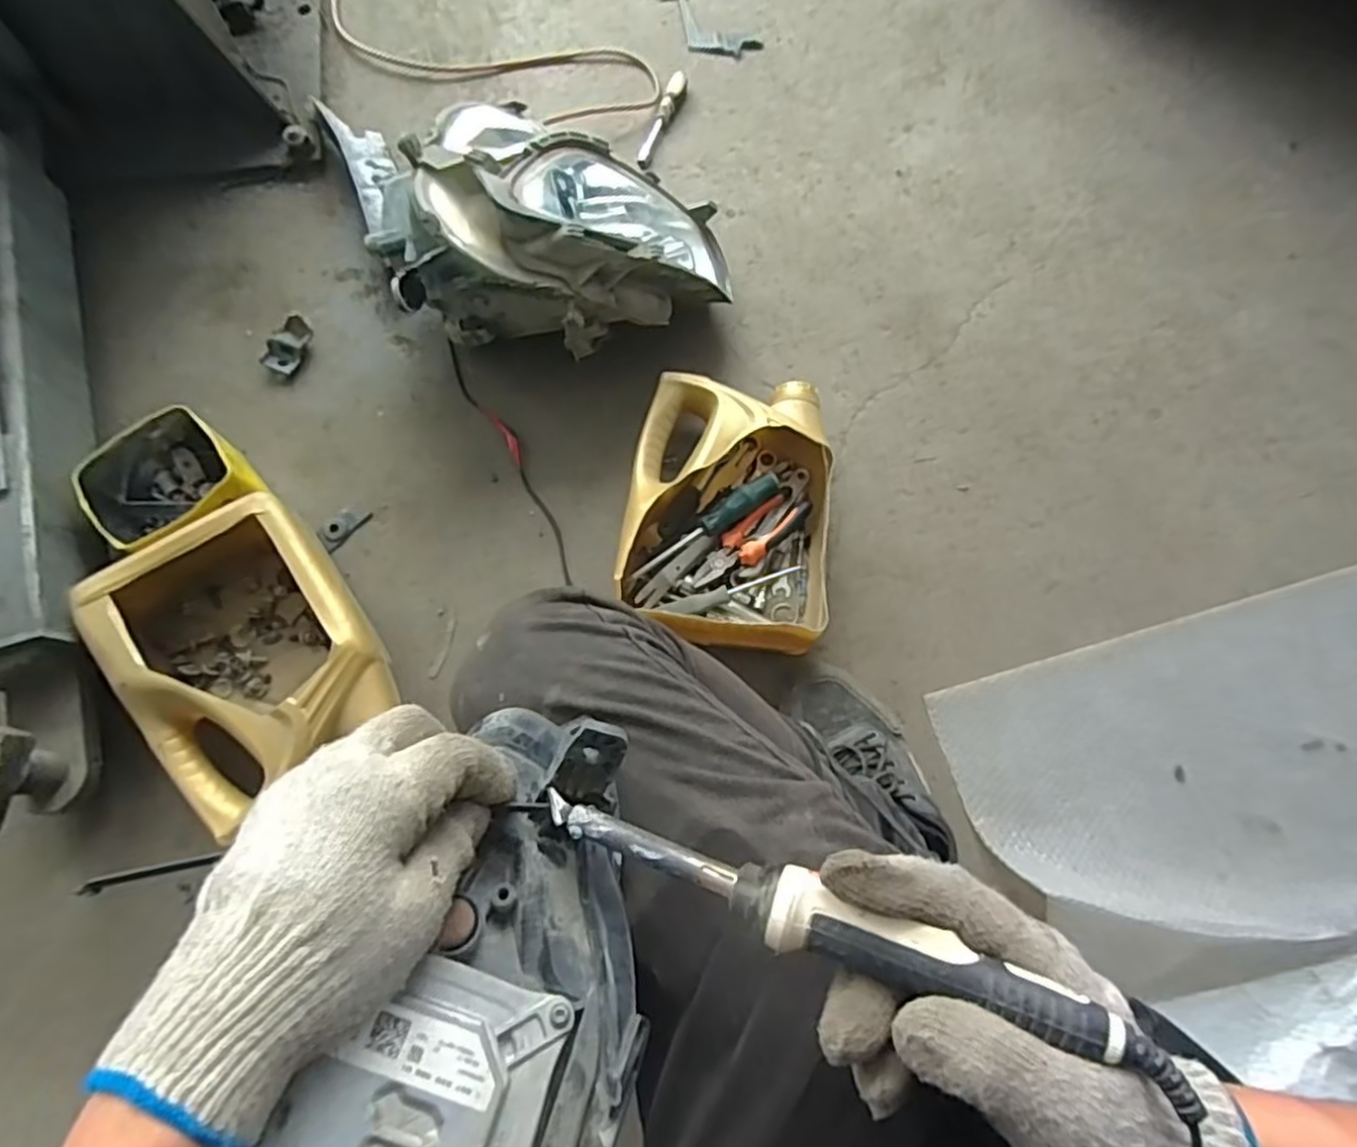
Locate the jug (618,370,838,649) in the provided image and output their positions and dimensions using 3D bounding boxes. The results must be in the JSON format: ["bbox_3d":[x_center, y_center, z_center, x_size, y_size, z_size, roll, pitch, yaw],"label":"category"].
[{"bbox_3d":[0.053,-0.066,0.752,0.202,0.090,0.279,6,72,0],"label":"jug"}]

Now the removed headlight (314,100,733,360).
[{"bbox_3d":[-0.129,-0.366,0.766,0.359,0.175,0.243,-17,73,-7],"label":"removed headlight"}]

